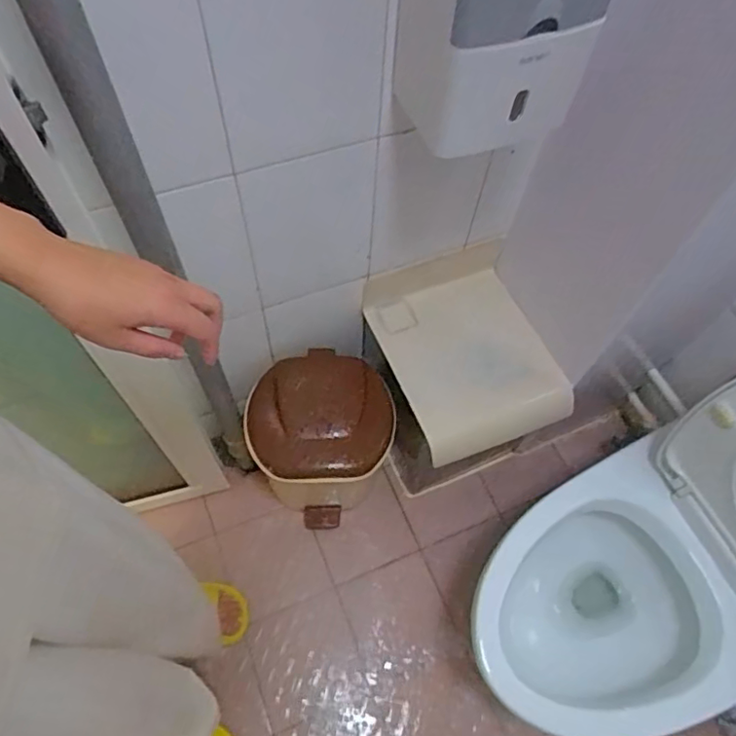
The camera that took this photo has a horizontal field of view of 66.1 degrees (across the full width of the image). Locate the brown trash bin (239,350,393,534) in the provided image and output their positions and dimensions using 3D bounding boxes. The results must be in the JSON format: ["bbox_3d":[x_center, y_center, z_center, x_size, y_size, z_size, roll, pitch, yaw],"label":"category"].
[{"bbox_3d":[-0.091,0.156,1.165,0.258,0.323,0.245,1,62,-2],"label":"brown trash bin"}]

